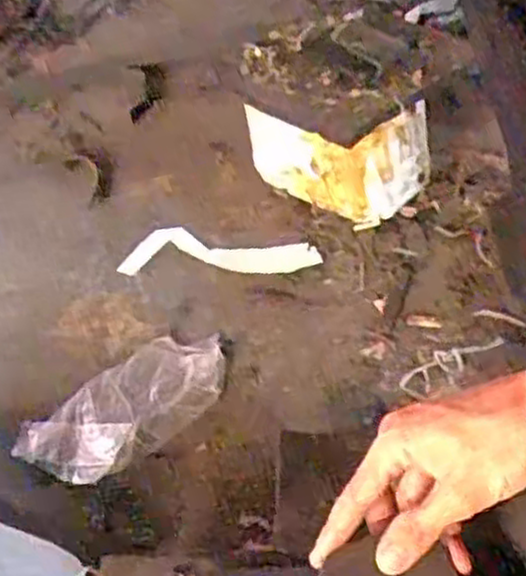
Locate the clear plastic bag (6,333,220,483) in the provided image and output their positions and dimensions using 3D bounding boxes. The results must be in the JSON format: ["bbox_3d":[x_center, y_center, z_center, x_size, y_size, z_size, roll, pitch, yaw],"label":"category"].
[{"bbox_3d":[-0.112,0.106,0.697,0.193,0.022,0.099,-33,48,-23],"label":"clear plastic bag"}]

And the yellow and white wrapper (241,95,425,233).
[{"bbox_3d":[0.069,-0.124,0.812,0.188,0.124,0.075,4,45,16],"label":"yellow and white wrapper"}]

